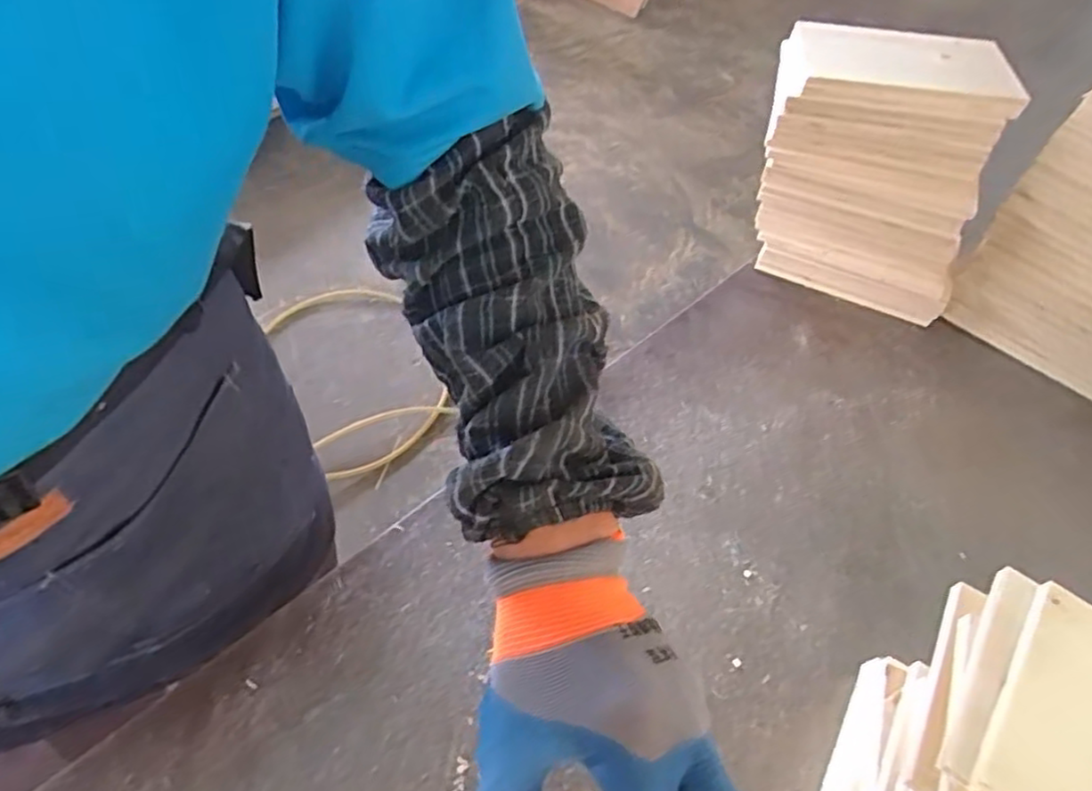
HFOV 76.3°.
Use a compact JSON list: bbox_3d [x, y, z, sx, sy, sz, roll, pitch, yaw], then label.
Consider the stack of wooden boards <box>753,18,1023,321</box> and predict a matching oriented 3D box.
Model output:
[{"bbox_3d":[0.308,-0.214,0.677,0.203,0.208,0.157,9,51,1],"label":"stack of wooden boards"}]

